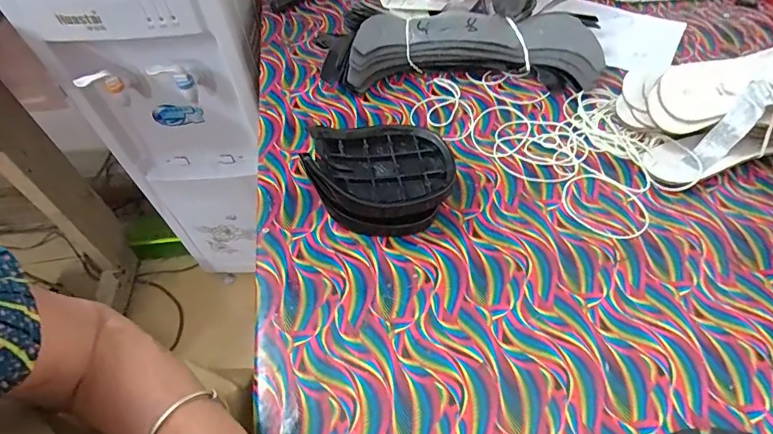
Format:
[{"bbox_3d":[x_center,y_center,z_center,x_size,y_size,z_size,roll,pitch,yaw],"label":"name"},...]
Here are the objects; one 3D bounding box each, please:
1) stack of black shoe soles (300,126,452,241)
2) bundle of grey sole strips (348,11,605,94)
[{"bbox_3d":[-0.007,-0.035,0.406,0.123,0.064,0.100,-14,56,-9],"label":"stack of black shoe soles"},{"bbox_3d":[0.104,-0.197,0.518,0.293,0.058,0.085,-2,55,0],"label":"bundle of grey sole strips"}]

